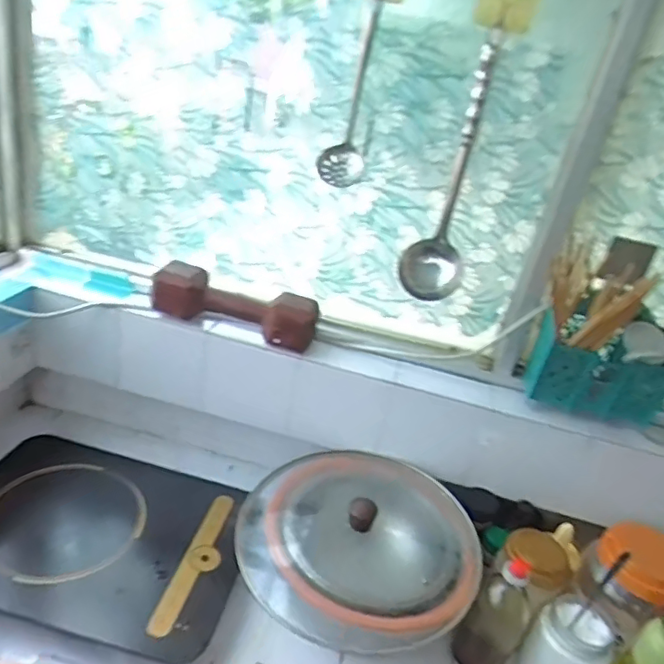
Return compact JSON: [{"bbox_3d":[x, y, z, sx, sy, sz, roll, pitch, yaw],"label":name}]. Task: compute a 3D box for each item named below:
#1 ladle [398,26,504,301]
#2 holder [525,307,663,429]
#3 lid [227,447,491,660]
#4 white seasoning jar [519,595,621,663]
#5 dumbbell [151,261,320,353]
[{"bbox_3d":[0.163,-0.220,0.803,0.088,0.341,0.085,11,26,7],"label":"ladle"},{"bbox_3d":[0.388,0.071,0.838,0.190,0.140,0.071,15,27,15],"label":"holder"},{"bbox_3d":[0.036,0.267,0.778,0.317,0.071,0.283,9,26,3],"label":"lid"},{"bbox_3d":[0.309,0.409,0.749,0.096,0.100,0.088,-18,36,-41],"label":"white seasoning jar"},{"bbox_3d":[-0.148,-0.037,0.900,0.253,0.095,0.074,9,26,4],"label":"dumbbell"}]

